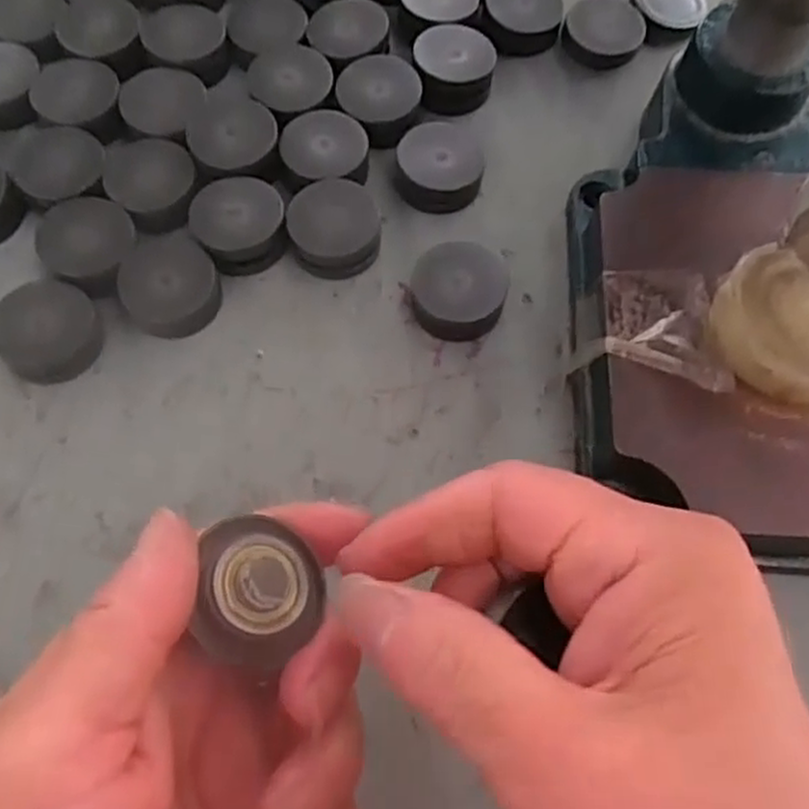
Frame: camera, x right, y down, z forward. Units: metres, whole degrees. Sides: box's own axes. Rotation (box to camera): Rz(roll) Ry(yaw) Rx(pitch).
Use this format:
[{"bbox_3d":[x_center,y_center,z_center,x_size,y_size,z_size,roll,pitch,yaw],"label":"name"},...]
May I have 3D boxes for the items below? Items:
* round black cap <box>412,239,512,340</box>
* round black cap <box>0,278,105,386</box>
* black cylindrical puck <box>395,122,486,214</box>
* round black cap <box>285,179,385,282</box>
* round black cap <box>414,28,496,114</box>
[{"bbox_3d":[0.019,-0.040,0.268,0.033,0.015,0.030,4,68,0],"label":"round black cap"},{"bbox_3d":[-0.122,-0.025,0.260,0.033,0.013,0.033,1,68,-1],"label":"round black cap"},{"bbox_3d":[0.013,-0.089,0.289,0.031,0.015,0.033,1,68,-1],"label":"black cylindrical puck"},{"bbox_3d":[-0.025,-0.063,0.276,0.032,0.017,0.034,1,68,-1],"label":"round black cap"},{"bbox_3d":[0.020,-0.134,0.304,0.031,0.019,0.026,2,68,-1],"label":"round black cap"}]

